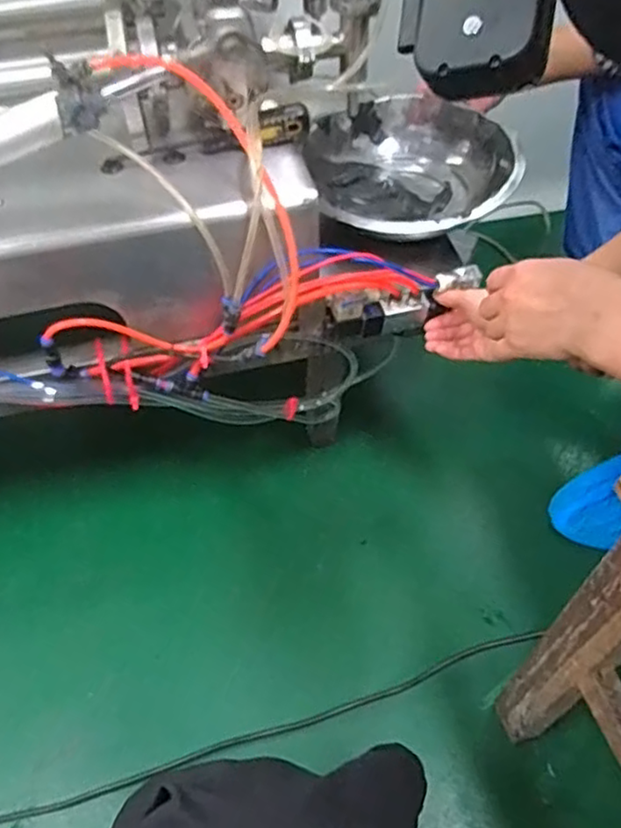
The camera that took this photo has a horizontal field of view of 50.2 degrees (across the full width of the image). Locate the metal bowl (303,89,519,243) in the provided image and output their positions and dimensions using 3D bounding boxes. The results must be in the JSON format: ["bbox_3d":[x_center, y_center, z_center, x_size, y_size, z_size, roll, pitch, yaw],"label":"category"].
[{"bbox_3d":[0.117,-0.277,0.773,0.214,0.077,0.223,-1,53,1],"label":"metal bowl"}]

